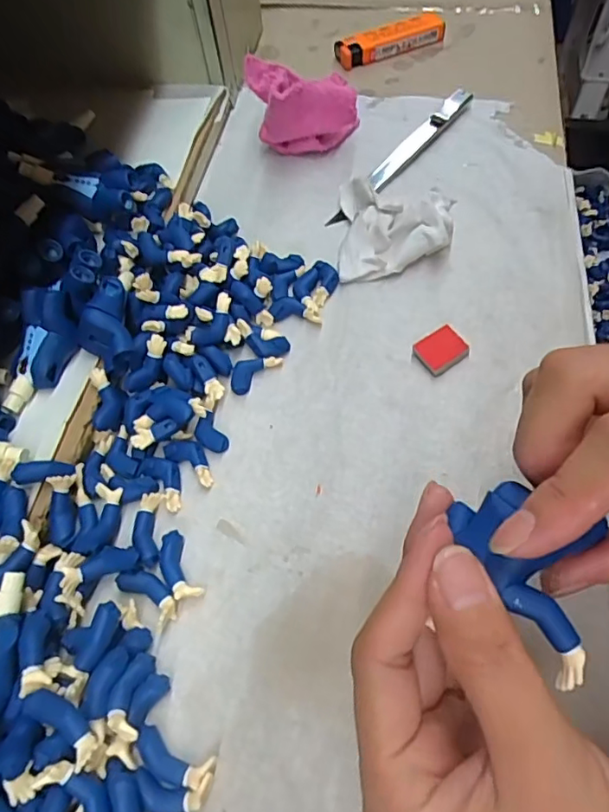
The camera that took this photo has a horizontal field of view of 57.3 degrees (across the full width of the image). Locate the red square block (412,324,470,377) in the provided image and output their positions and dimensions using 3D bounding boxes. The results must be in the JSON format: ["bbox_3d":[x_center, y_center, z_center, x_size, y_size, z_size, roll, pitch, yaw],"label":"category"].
[{"bbox_3d":[0.066,-0.027,0.270,0.023,0.005,0.019,-34,63,-15],"label":"red square block"}]

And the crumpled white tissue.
[{"bbox_3d":[0.049,-0.098,0.304,0.059,0.021,0.060,2,60,5],"label":"crumpled white tissue"}]

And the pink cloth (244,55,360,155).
[{"bbox_3d":[-0.002,-0.180,0.340,0.053,0.048,0.049,-17,60,-6],"label":"pink cloth"}]

